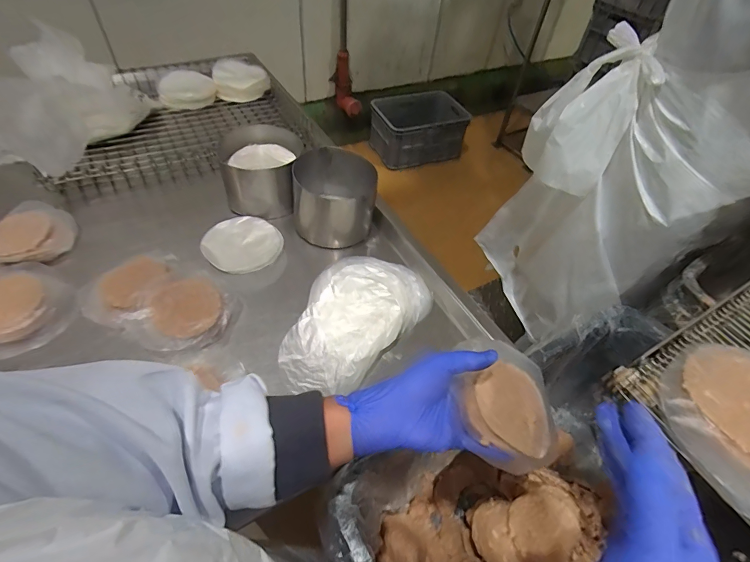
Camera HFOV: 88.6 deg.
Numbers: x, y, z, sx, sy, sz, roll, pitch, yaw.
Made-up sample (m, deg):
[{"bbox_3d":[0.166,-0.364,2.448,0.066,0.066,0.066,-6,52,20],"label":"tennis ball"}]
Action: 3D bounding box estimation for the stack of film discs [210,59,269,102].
[{"bbox_3d":[-0.336,-0.504,0.974,0.132,0.051,0.125,-11,53,-14],"label":"stack of film discs"}]

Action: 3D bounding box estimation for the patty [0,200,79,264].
[{"bbox_3d":[-0.526,-0.067,0.585,0.113,0.028,0.119,2,51,-3],"label":"patty"}]

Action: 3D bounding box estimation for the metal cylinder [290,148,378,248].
[{"bbox_3d":[-0.072,-0.148,0.678,0.141,0.101,0.149,-2,51,-7],"label":"metal cylinder"}]

